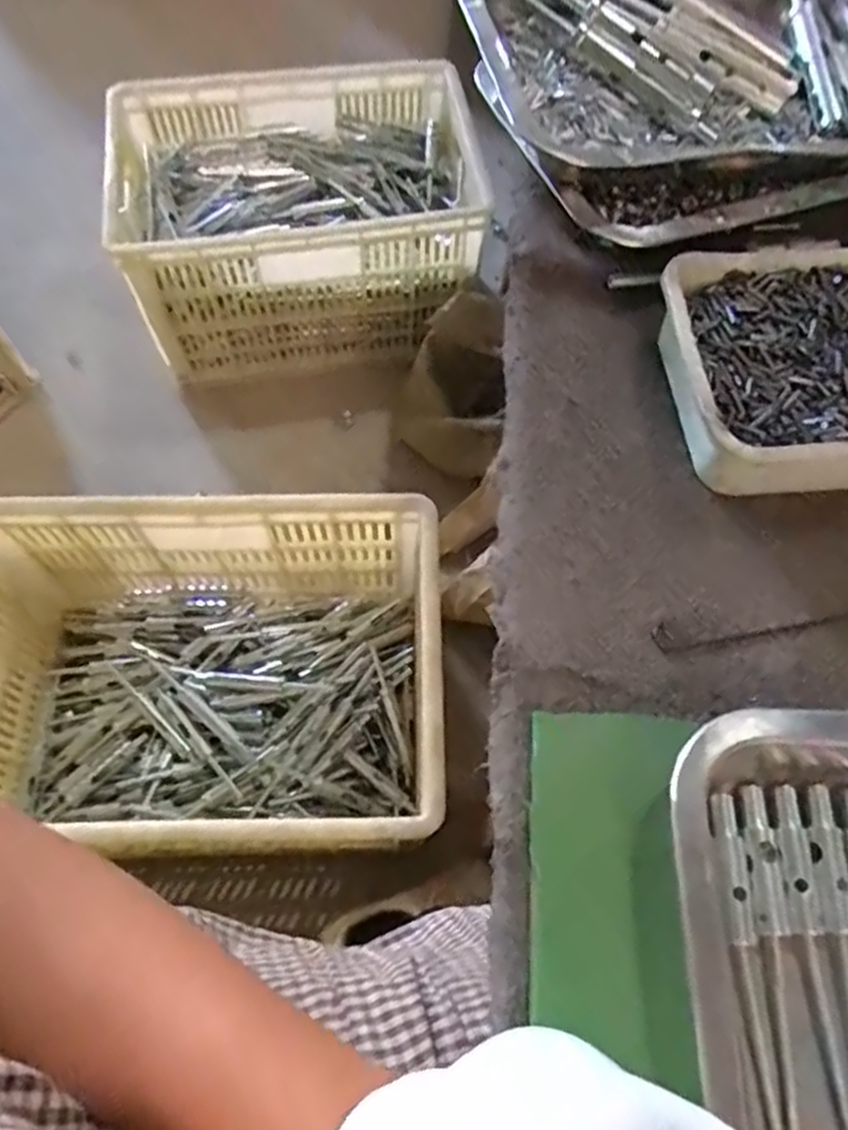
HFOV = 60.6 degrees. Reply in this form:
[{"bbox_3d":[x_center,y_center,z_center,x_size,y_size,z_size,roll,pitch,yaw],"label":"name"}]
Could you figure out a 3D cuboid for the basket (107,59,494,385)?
[{"bbox_3d":[-0.166,-0.484,1.045,0.465,0.244,0.314,-6,65,-3],"label":"basket"}]

